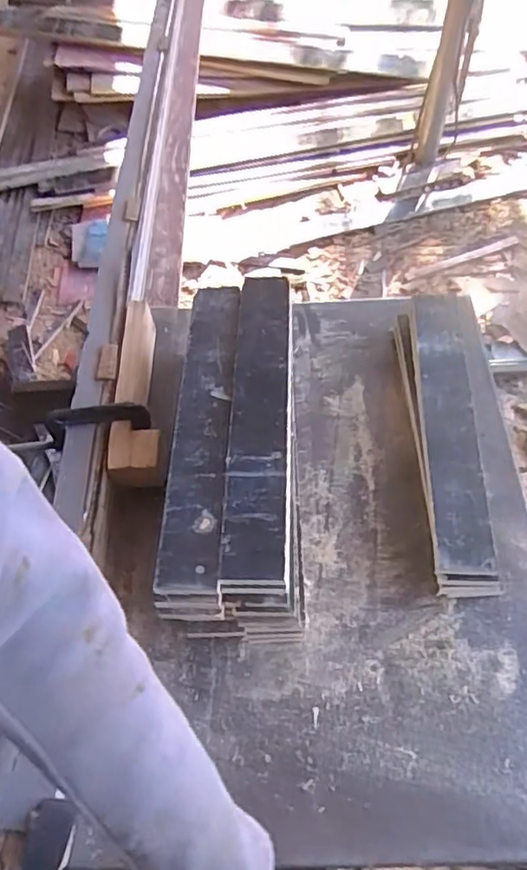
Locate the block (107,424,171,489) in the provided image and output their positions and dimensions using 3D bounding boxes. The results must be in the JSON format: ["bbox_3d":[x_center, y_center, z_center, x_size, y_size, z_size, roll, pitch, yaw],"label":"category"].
[{"bbox_3d":[-0.155,0.026,0.760,0.071,0.051,0.066,-1,58,2],"label":"block"}]

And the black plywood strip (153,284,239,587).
[{"bbox_3d":[-0.067,-0.017,0.665,0.061,0.021,0.395,2,59,2],"label":"black plywood strip"}]

